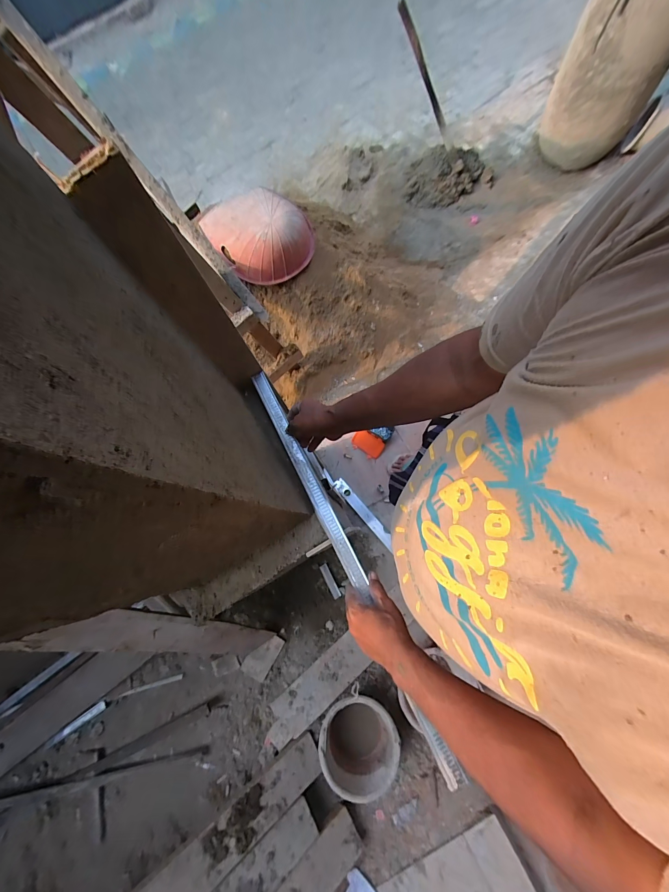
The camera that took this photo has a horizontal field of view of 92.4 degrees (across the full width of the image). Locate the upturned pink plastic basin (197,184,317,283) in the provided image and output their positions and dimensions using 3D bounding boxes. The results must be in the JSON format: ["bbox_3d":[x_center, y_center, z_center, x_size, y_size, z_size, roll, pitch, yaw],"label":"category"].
[{"bbox_3d":[-0.316,-0.911,1.365,0.415,0.176,0.391,-35,74,-4],"label":"upturned pink plastic basin"}]

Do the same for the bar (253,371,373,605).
[{"bbox_3d":[-0.055,0.055,0.645,0.033,0.013,0.499,-27,73,-6],"label":"bar"}]

